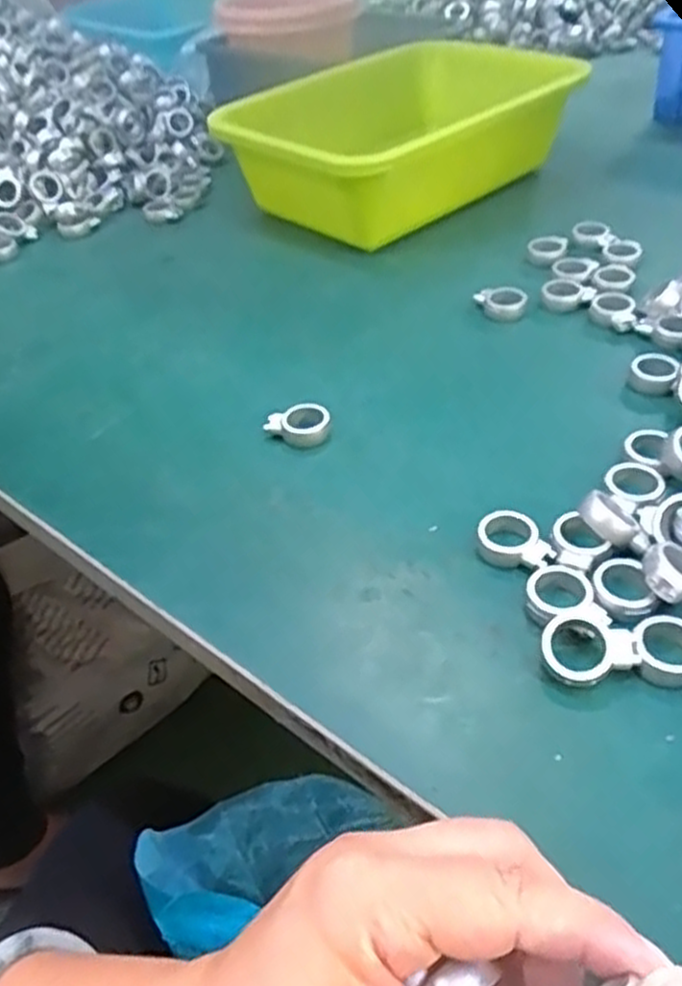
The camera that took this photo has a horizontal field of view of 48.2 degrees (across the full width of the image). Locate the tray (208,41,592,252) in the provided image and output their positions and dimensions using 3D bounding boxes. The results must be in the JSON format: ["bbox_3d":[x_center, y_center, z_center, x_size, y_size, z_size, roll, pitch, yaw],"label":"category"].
[{"bbox_3d":[0.041,-0.279,0.613,0.253,0.083,0.188,-34,48,-26],"label":"tray"}]

